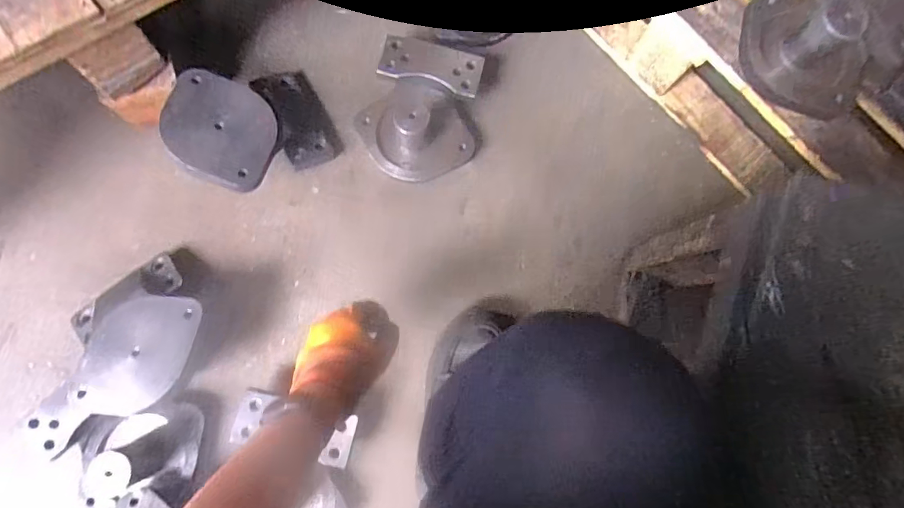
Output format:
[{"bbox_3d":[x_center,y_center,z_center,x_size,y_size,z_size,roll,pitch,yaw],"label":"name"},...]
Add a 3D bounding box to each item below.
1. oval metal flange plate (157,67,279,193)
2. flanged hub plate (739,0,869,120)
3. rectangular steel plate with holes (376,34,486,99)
[{"bbox_3d":[-0.295,-0.158,0.600,0.132,0.014,0.152,12,69,-11],"label":"oval metal flange plate"},{"bbox_3d":[0.423,-0.243,0.548,0.129,0.078,0.172,-40,85,-9],"label":"flanged hub plate"},{"bbox_3d":[-0.029,-0.271,0.677,0.142,0.012,0.063,13,80,-1],"label":"rectangular steel plate with holes"}]

